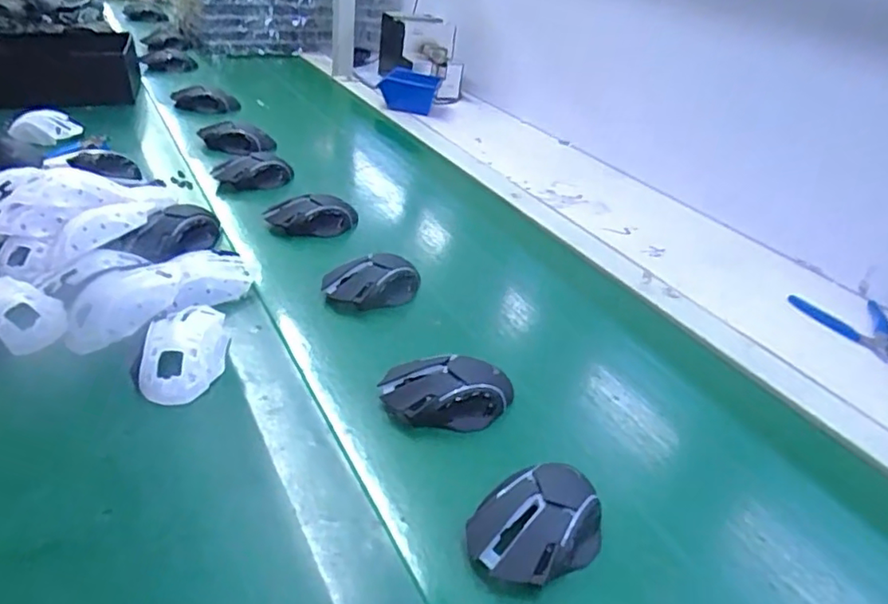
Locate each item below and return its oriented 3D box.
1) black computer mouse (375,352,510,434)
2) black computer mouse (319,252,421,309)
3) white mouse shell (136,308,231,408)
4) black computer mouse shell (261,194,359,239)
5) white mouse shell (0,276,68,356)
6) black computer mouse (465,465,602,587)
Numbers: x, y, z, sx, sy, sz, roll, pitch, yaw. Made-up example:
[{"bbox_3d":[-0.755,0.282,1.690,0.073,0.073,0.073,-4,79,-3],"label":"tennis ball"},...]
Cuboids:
[{"bbox_3d":[0.004,0.077,0.511,0.111,0.035,0.050,2,33,-7],"label":"black computer mouse"},{"bbox_3d":[-0.074,-0.022,0.638,0.099,0.037,0.052,-18,40,-34],"label":"black computer mouse"},{"bbox_3d":[-0.223,0.041,0.519,0.064,0.034,0.099,-2,33,-13],"label":"white mouse shell"},{"bbox_3d":[-0.164,-0.105,0.747,0.110,0.047,0.034,-4,34,-16],"label":"black computer mouse shell"},{"bbox_3d":[-0.378,0.012,0.530,0.095,0.042,0.059,18,34,17],"label":"white mouse shell"},{"bbox_3d":[0.062,0.154,0.412,0.097,0.040,0.068,-16,39,-32],"label":"black computer mouse"}]

